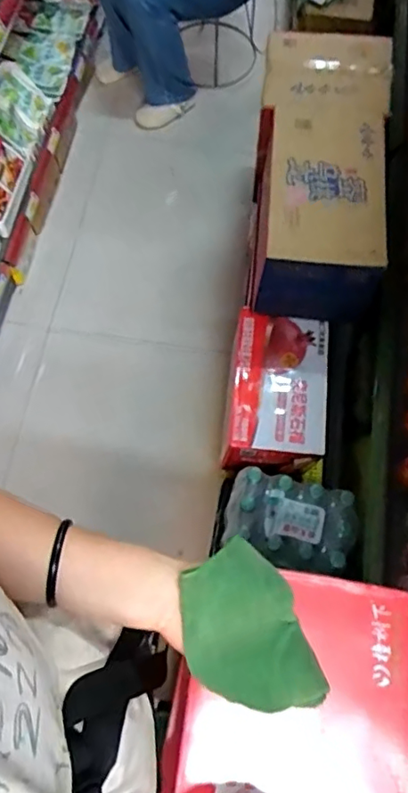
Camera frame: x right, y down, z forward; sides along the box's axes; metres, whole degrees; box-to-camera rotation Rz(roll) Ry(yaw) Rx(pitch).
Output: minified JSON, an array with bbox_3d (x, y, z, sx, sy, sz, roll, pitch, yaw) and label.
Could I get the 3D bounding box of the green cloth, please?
[{"bbox_3d":[0.037,0.200,0.457,0.102,0.088,0.140,-18,71,-7],"label":"green cloth"}]

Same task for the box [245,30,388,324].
[{"bbox_3d":[0.245,-0.475,1.218,0.255,0.267,0.599,6,69,2],"label":"box"}]

